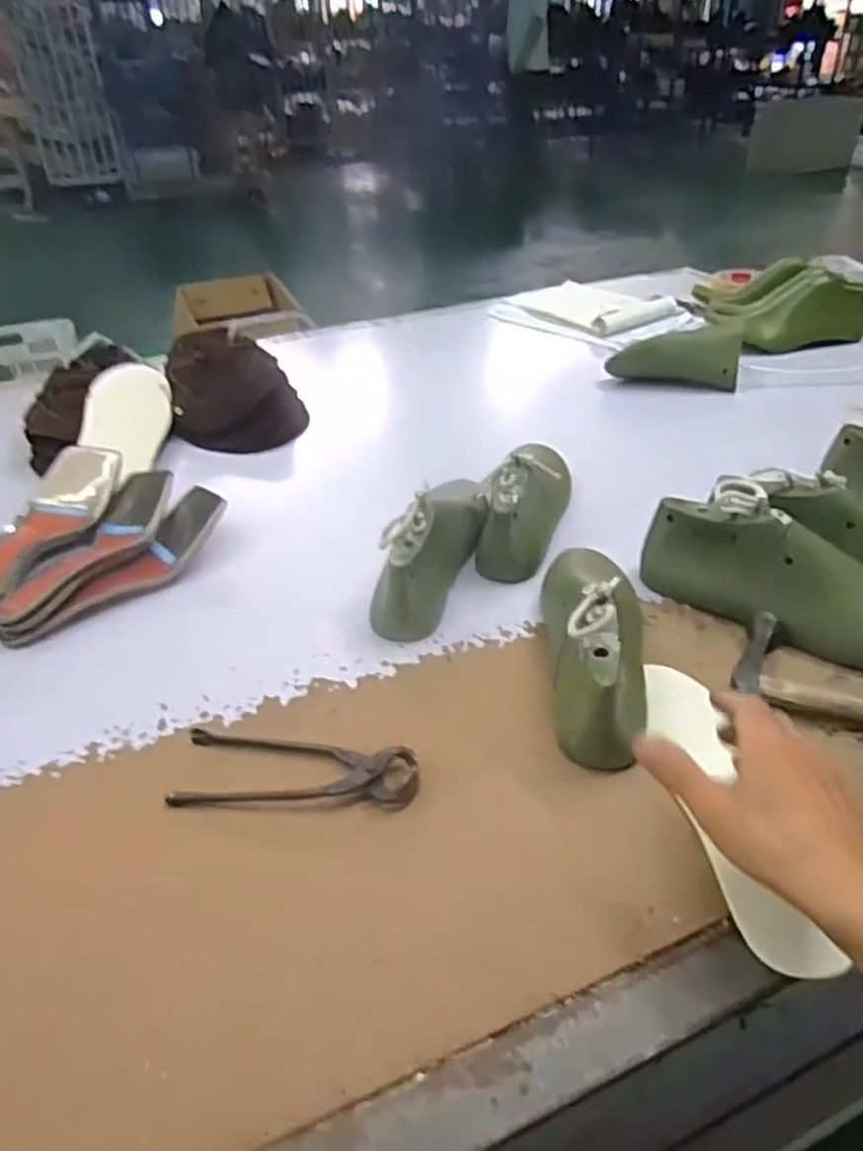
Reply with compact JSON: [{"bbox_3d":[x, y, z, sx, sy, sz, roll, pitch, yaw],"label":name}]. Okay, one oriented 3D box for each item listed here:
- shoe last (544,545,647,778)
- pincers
[{"bbox_3d":[0.127,0.036,0.594,0.085,0.093,0.229,4,35,10],"label":"shoe last"},{"bbox_3d":[-0.094,0.130,0.536,0.172,0.021,0.067,1,36,5],"label":"pincers"}]

